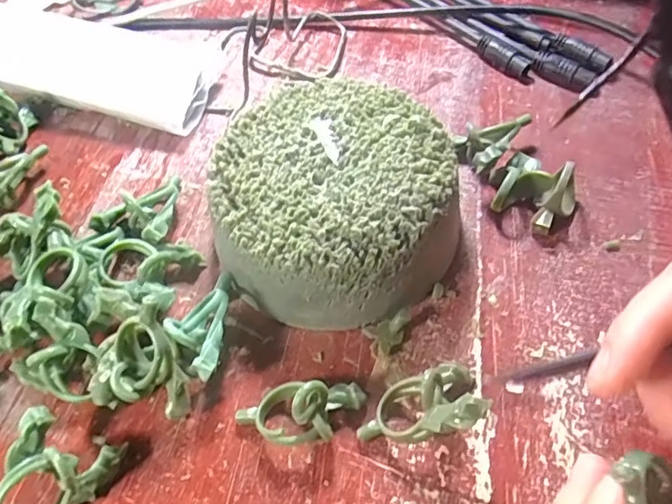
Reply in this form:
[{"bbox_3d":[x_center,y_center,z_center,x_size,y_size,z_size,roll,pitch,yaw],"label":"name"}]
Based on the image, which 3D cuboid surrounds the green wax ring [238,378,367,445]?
[{"bbox_3d":[-0.013,0.058,0.194,0.047,0.023,0.020,-8,57,-2],"label":"green wax ring"}]

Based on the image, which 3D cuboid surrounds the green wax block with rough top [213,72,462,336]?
[{"bbox_3d":[0.001,-0.023,0.233,0.103,0.046,0.102,-5,57,0],"label":"green wax block with rough top"}]

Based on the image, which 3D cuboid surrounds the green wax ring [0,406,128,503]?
[{"bbox_3d":[-0.099,0.082,0.185,0.033,0.021,0.044,15,59,12],"label":"green wax ring"}]

